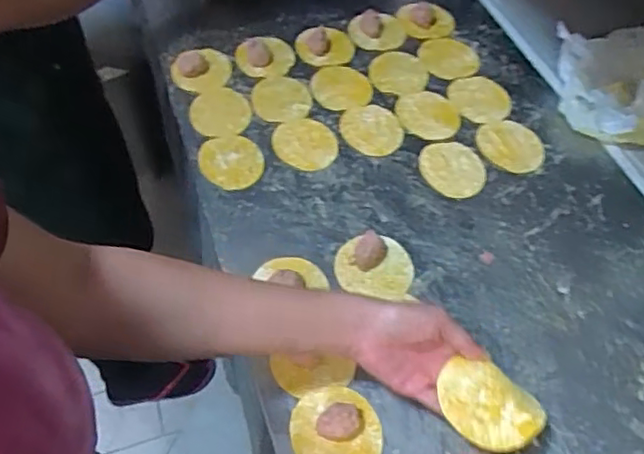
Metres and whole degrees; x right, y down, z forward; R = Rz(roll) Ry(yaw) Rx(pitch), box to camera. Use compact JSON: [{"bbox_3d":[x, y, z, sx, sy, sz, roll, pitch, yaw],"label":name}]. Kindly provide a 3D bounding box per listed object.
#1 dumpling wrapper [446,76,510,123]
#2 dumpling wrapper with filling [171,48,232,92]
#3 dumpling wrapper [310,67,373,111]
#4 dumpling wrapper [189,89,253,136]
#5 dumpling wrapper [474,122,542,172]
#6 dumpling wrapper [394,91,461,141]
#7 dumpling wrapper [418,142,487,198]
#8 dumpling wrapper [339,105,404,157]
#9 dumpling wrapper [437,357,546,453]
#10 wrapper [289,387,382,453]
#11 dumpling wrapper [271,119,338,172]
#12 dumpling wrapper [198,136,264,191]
[{"bbox_3d":[0.208,-0.167,0.812,0.066,0.006,0.084,-24,57,-7],"label":"dumpling wrapper"},{"bbox_3d":[-0.158,-0.212,0.832,0.079,0.014,0.069,-26,58,-19],"label":"dumpling wrapper with filling"},{"bbox_3d":[0.025,-0.184,0.826,0.080,0.006,0.074,1,57,-1],"label":"dumpling wrapper"},{"bbox_3d":[-0.129,-0.146,0.792,0.075,0.007,0.088,-6,52,-9],"label":"dumpling wrapper"},{"bbox_3d":[0.231,-0.099,0.759,0.071,0.005,0.083,-31,64,-17],"label":"dumpling wrapper"},{"bbox_3d":[0.136,-0.145,0.794,0.076,0.004,0.088,-24,57,-18],"label":"dumpling wrapper"},{"bbox_3d":[0.158,-0.070,0.739,0.072,0.005,0.084,-24,57,-18],"label":"dumpling wrapper"},{"bbox_3d":[0.065,-0.124,0.777,0.082,0.009,0.076,-2,57,3],"label":"dumpling wrapper"},{"bbox_3d":[0.131,0.142,0.490,0.078,0.014,0.059,35,63,21],"label":"dumpling wrapper"},{"bbox_3d":[0.012,0.175,0.540,0.078,0.027,0.078,5,53,3],"label":"wrapper"},{"bbox_3d":[-0.020,-0.101,0.762,0.074,0.006,0.087,-15,55,-12],"label":"dumpling wrapper"},{"bbox_3d":[-0.108,-0.077,0.740,0.074,0.005,0.084,-11,54,-4],"label":"dumpling wrapper"}]

